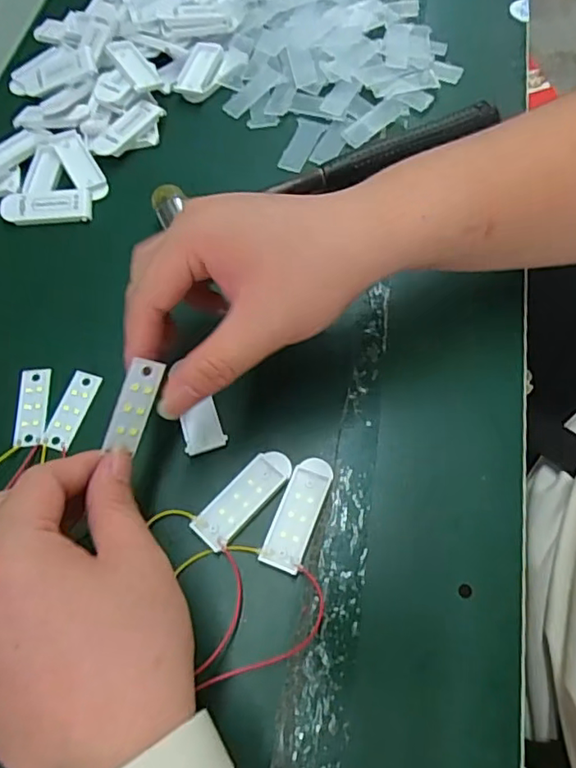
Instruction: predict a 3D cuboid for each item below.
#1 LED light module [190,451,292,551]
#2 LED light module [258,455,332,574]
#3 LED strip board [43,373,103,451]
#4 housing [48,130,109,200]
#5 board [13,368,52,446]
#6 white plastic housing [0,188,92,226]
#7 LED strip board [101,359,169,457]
[{"bbox_3d":[-0.022,0.056,0.286,0.021,0.004,0.056,40,71,17],"label":"LED light module"},{"bbox_3d":[0.005,0.063,0.283,0.020,0.005,0.058,20,66,9],"label":"LED light module"},{"bbox_3d":[-0.120,0.014,0.314,0.017,0.004,0.045,16,66,7],"label":"LED strip board"},{"bbox_3d":[-0.142,-0.151,0.389,0.020,0.008,0.063,-29,68,-13],"label":"housing"},{"bbox_3d":[-0.142,0.012,0.317,0.017,0.004,0.046,-4,65,-2],"label":"board"},{"bbox_3d":[-0.159,-0.116,0.372,0.059,0.009,0.024,-2,65,-1],"label":"white plastic housing"},{"bbox_3d":[-0.068,0.010,0.253,0.016,0.004,0.040,16,97,-35],"label":"LED strip board"}]

